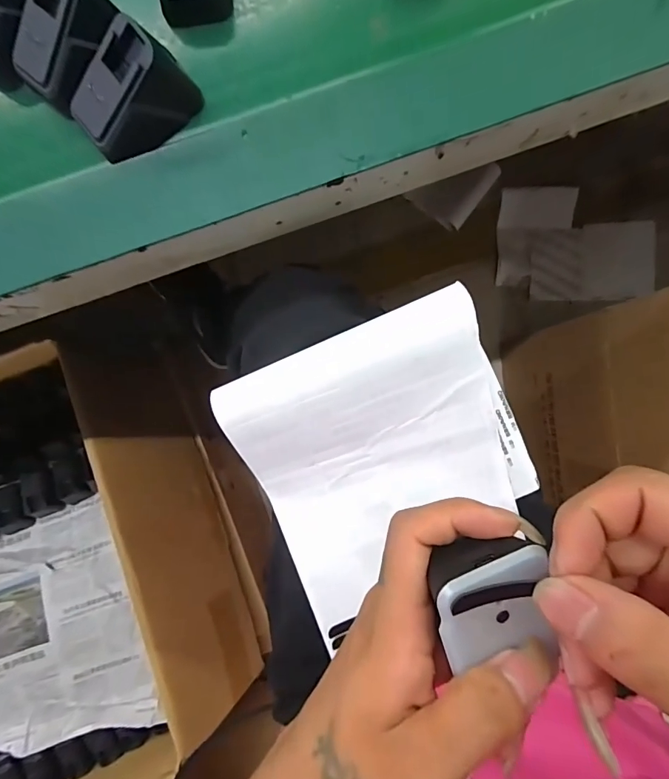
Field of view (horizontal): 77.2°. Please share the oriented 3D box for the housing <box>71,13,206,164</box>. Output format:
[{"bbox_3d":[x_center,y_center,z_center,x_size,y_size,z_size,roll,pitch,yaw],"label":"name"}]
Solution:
[{"bbox_3d":[-0.114,-0.165,0.236,0.066,0.039,0.036,-39,88,1],"label":"housing"}]

